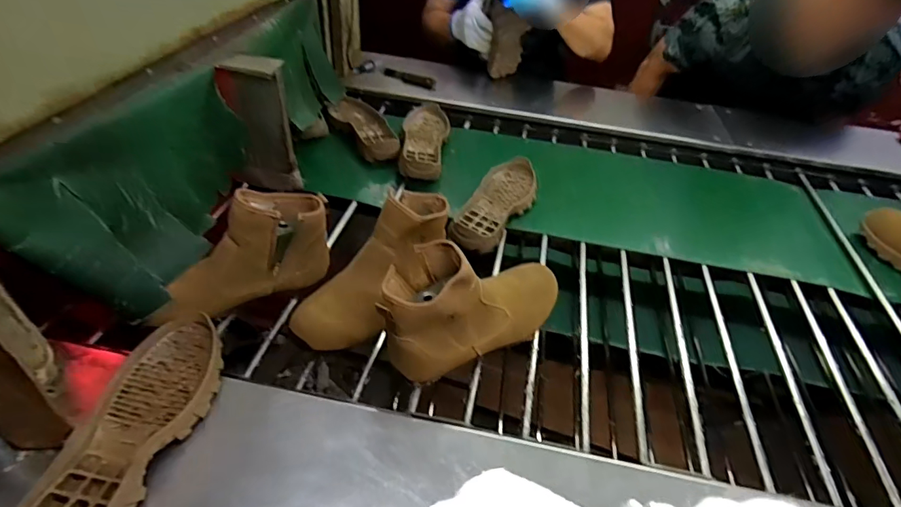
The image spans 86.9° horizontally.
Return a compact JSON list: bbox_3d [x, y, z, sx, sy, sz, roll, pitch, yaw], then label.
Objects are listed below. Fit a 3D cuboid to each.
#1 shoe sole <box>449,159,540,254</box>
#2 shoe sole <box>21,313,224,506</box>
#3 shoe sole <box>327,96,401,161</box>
[{"bbox_3d":[0.091,-0.093,0.871,0.106,0.042,0.285,18,45,12],"label":"shoe sole"},{"bbox_3d":[-0.308,0.168,0.477,0.105,0.045,0.268,4,44,-3],"label":"shoe sole"},{"bbox_3d":[-0.187,-0.274,1.021,0.101,0.038,0.249,-19,49,-25],"label":"shoe sole"}]

